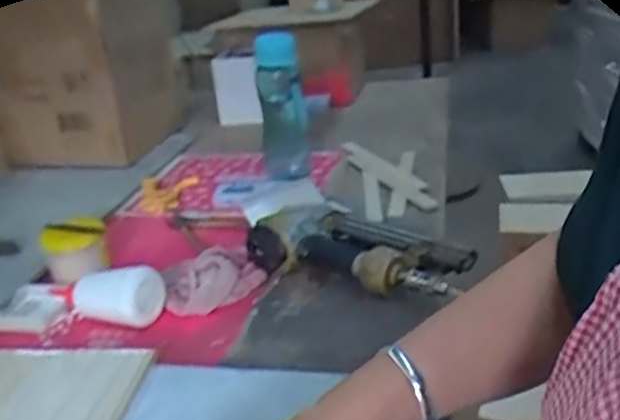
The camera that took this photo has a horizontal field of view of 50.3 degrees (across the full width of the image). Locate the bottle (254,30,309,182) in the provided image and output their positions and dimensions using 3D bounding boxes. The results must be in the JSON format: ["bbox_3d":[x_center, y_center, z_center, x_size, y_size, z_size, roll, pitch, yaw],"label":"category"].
[{"bbox_3d":[-0.044,-0.171,1.093,0.079,0.232,0.086,-8,22,-6],"label":"bottle"}]

